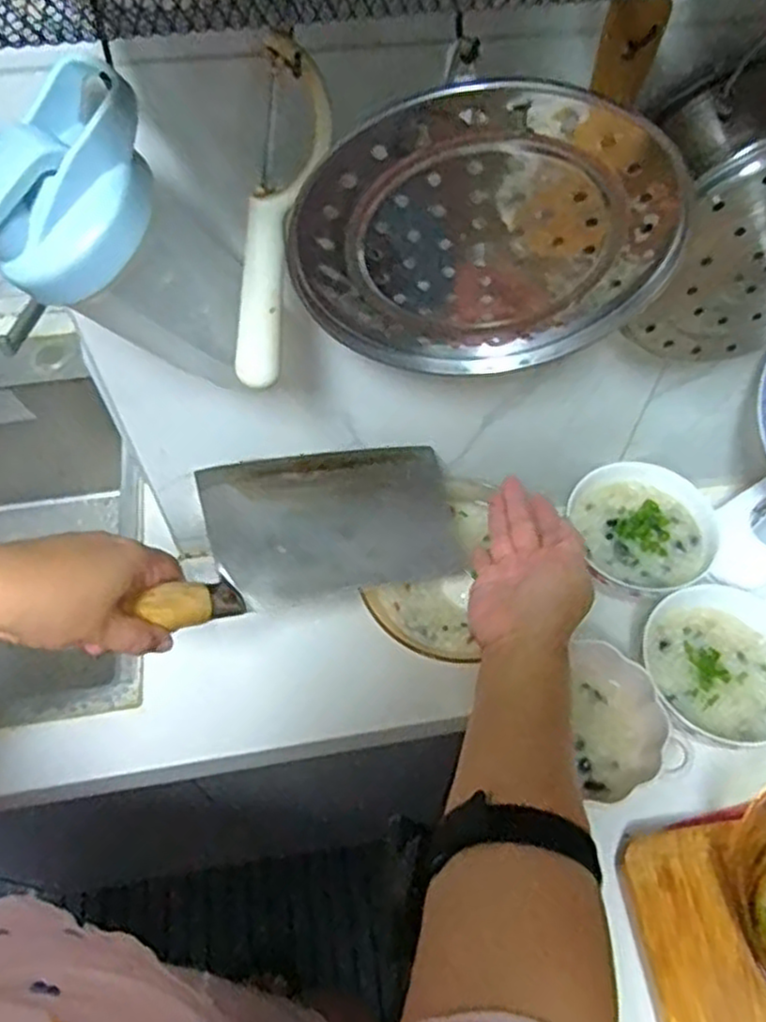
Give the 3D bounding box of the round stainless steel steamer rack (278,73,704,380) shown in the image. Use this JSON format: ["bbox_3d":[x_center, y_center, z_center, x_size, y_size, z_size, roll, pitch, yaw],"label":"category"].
[{"bbox_3d":[0.047,-0.126,0.367,0.184,0.186,0.008,17,61,-38],"label":"round stainless steel steamer rack"}]

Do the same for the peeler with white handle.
[{"bbox_3d":[-0.050,-0.130,0.342,0.020,0.153,0.029,26,34,15],"label":"peeler with white handle"}]

